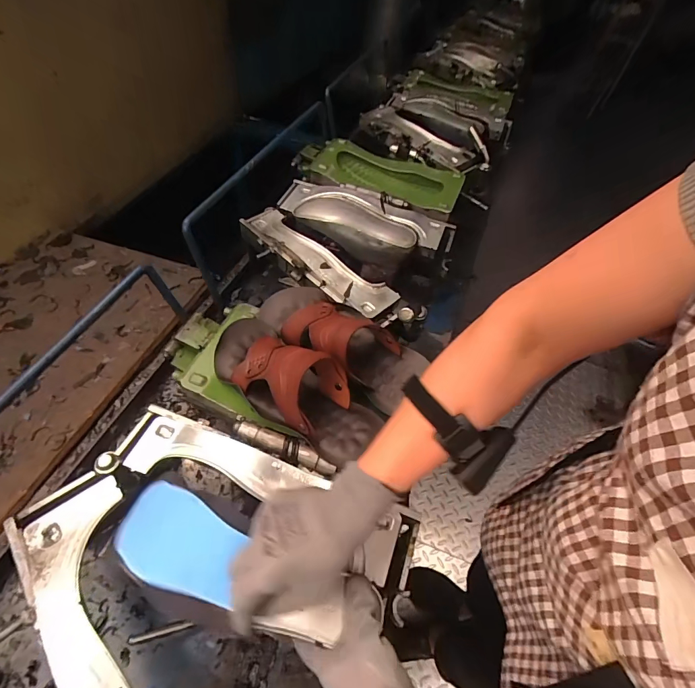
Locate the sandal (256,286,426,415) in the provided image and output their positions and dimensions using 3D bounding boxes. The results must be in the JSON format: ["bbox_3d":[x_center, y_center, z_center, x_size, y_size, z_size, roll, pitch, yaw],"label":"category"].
[{"bbox_3d":[-0.011,-0.010,0.564,0.271,0.102,0.106,36,59,20],"label":"sandal"}]

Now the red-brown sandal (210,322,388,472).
[{"bbox_3d":[-0.070,0.041,0.514,0.270,0.084,0.103,34,58,19],"label":"red-brown sandal"}]

